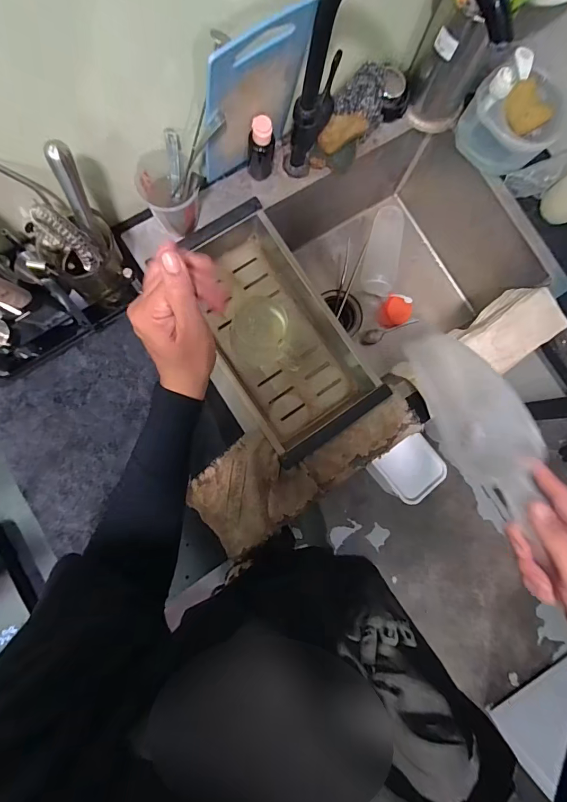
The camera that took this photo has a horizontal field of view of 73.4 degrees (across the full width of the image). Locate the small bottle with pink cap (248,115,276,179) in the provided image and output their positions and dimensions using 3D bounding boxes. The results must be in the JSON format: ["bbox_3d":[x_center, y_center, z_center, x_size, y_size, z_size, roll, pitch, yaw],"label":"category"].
[{"bbox_3d":[-0.033,-0.378,0.569,0.038,0.097,0.032,5,83,-5],"label":"small bottle with pink cap"}]

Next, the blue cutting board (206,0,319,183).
[{"bbox_3d":[-0.039,-0.387,0.501,0.150,0.236,0.009,-36,99,-8],"label":"blue cutting board"}]

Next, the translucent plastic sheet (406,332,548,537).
[{"bbox_3d":[0.194,0.016,0.387,0.057,0.067,0.201,-17,64,-7],"label":"translucent plastic sheet"}]

